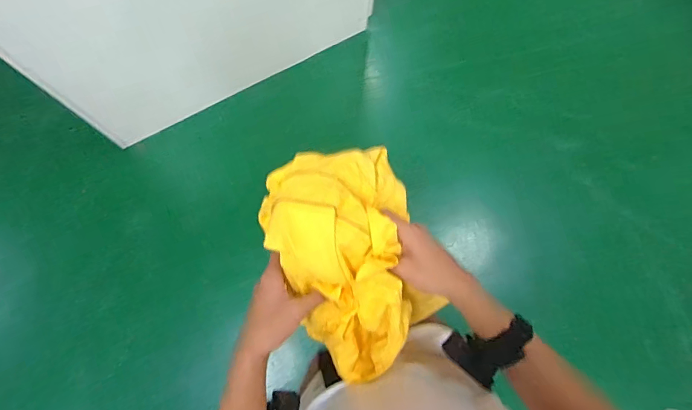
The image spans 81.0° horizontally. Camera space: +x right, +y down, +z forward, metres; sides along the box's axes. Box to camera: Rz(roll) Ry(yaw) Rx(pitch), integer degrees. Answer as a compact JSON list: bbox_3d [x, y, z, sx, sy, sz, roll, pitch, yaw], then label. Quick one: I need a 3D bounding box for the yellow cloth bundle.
[{"bbox_3d":[0.010,0.065,0.537,0.188,0.149,0.306,-10,77,-4],"label":"yellow cloth bundle"}]

